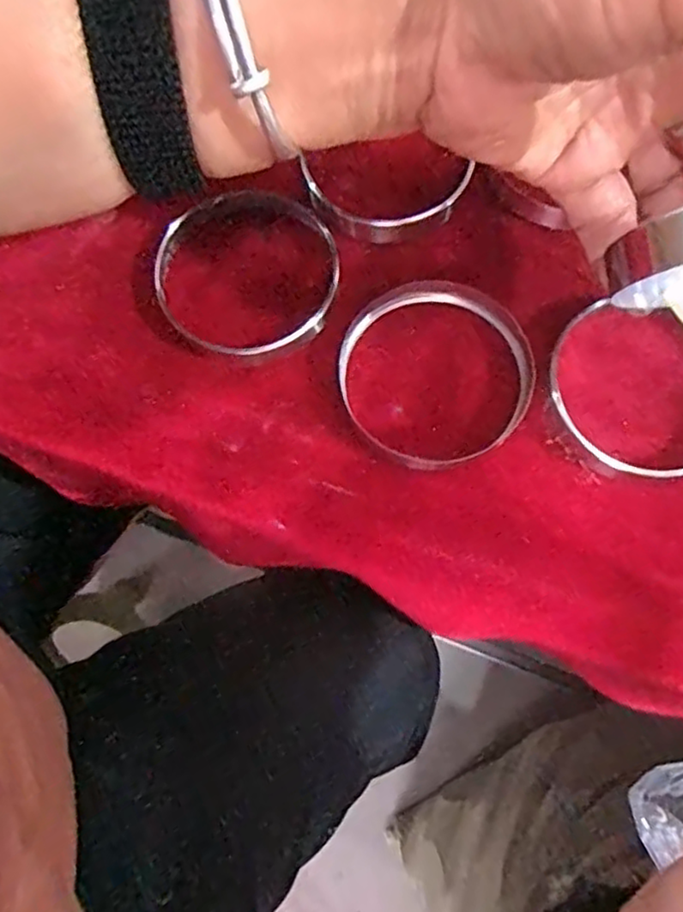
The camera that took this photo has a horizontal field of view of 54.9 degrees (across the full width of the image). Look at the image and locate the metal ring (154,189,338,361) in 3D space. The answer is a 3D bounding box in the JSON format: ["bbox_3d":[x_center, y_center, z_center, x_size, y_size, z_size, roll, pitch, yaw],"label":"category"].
[{"bbox_3d":[-0.039,-0.074,0.261,0.072,0.013,0.075,0,76,1],"label":"metal ring"}]

